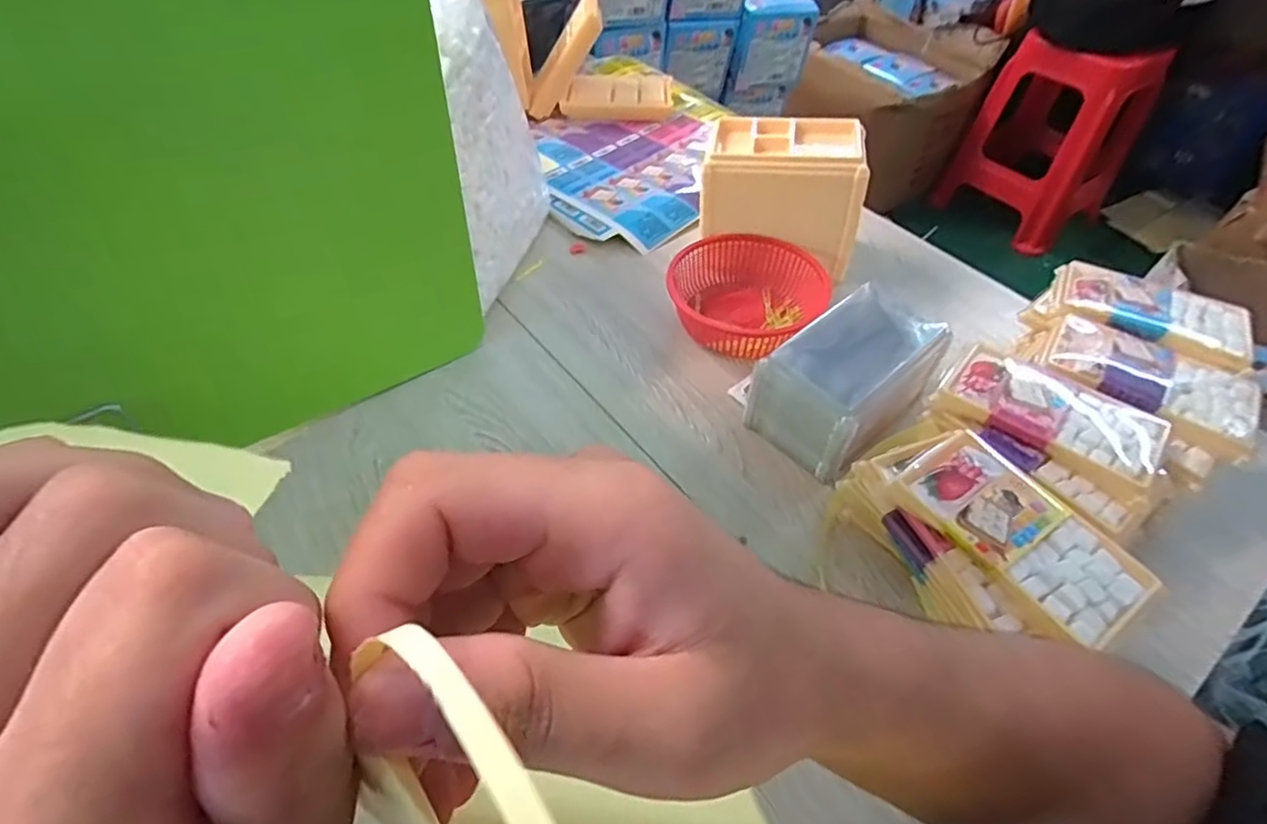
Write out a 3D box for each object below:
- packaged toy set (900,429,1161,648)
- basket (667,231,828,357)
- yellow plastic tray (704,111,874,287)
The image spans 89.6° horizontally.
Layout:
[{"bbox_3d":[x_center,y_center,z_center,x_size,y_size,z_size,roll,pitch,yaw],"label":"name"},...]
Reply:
[{"bbox_3d":[0.216,0.065,0.355,0.070,0.016,0.123,-27,55,-22],"label":"packaged toy set"},{"bbox_3d":[0.094,-0.101,0.549,0.132,0.039,0.119,31,57,24],"label":"basket"},{"bbox_3d":[0.136,-0.197,0.588,0.139,0.113,0.082,11,51,10],"label":"yellow plastic tray"}]

